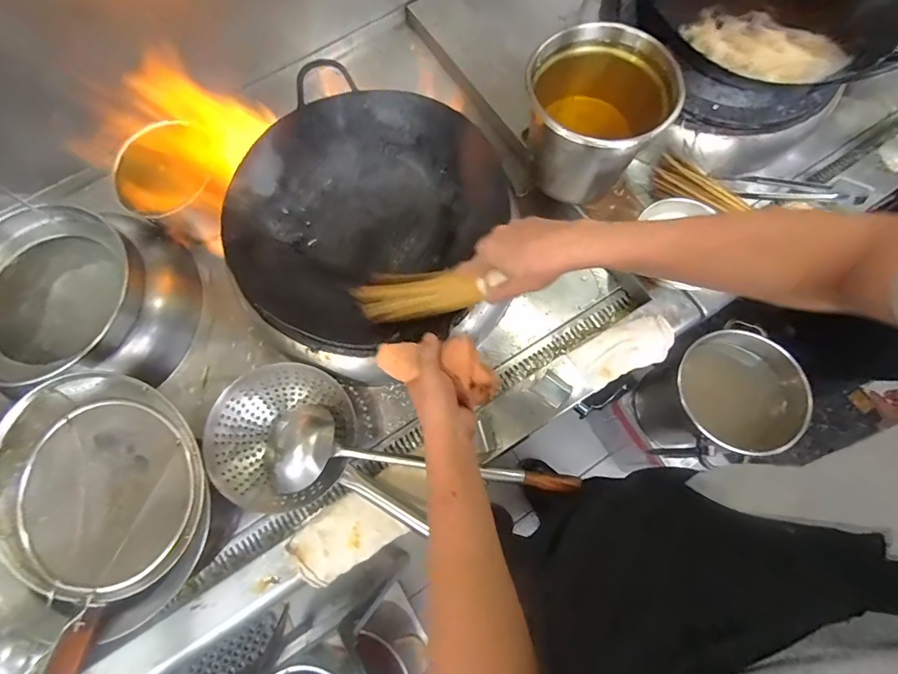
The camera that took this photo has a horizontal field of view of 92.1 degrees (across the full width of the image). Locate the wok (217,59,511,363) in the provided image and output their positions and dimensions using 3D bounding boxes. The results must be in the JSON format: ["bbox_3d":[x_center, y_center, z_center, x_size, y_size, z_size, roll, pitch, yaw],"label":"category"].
[{"bbox_3d":[-0.136,-0.190,0.715,0.380,0.127,0.413,24,76,9],"label":"wok"}]

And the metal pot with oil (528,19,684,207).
[{"bbox_3d":[0.245,-0.370,0.755,0.218,0.213,0.227,-1,73,2],"label":"metal pot with oil"}]

